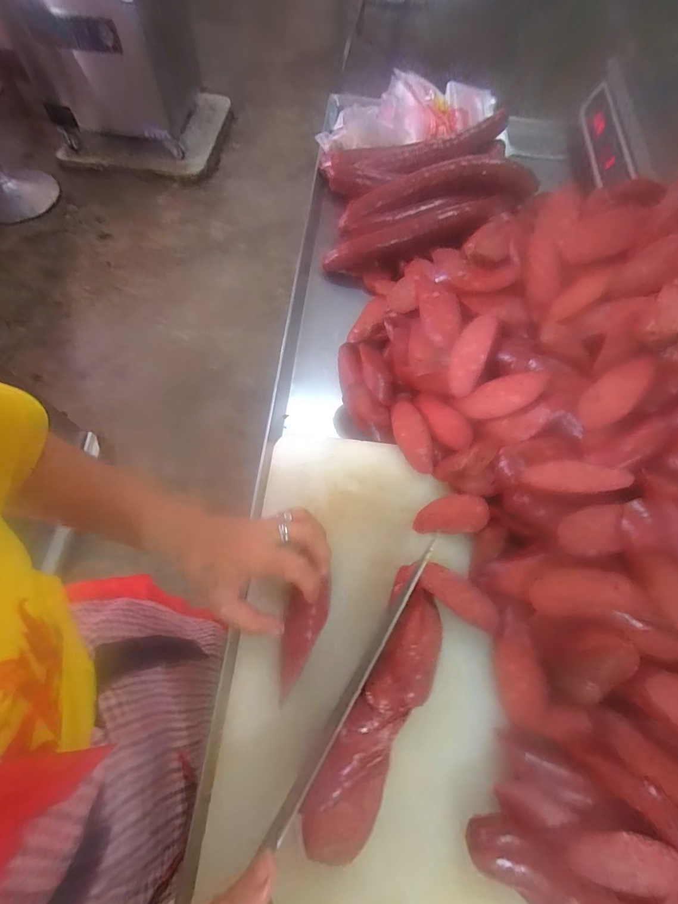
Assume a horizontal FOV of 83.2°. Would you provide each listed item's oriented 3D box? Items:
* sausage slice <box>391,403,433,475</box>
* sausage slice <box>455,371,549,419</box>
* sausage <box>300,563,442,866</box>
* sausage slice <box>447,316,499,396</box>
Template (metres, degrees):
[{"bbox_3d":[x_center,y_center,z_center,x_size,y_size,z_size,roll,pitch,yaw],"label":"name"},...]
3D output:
[{"bbox_3d":[0.079,-0.016,0.412,0.037,0.010,0.080,-7,67,-7],"label":"sausage slice"},{"bbox_3d":[0.160,-0.054,0.375,0.083,0.005,0.035,-19,65,23],"label":"sausage slice"},{"bbox_3d":[0.036,0.197,0.301,0.052,0.043,0.201,26,67,8],"label":"sausage"},{"bbox_3d":[0.137,-0.102,0.401,0.038,0.005,0.087,24,92,43],"label":"sausage slice"}]

